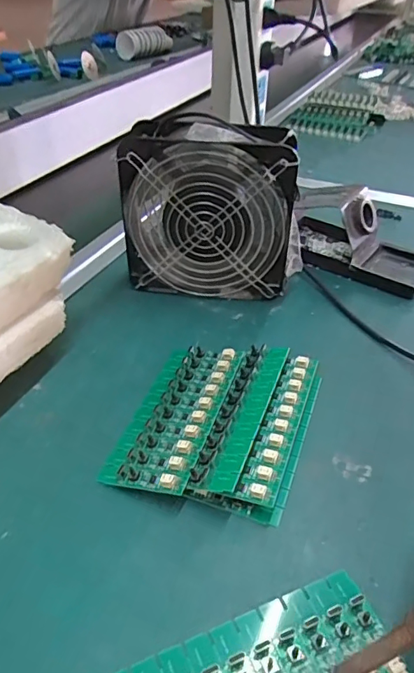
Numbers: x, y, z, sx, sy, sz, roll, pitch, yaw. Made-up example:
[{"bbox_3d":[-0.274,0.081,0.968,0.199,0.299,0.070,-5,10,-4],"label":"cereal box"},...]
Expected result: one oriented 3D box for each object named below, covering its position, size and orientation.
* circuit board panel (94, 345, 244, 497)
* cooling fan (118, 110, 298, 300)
[{"bbox_3d":[-0.022,0.052,0.361,0.063,0.006,0.136,1,38,24],"label":"circuit board panel"},{"bbox_3d":[0.001,-0.114,0.460,0.152,0.155,0.058,4,40,3],"label":"cooling fan"}]

